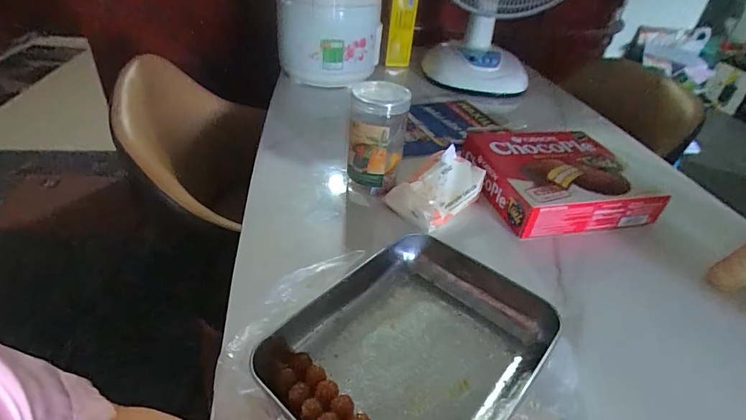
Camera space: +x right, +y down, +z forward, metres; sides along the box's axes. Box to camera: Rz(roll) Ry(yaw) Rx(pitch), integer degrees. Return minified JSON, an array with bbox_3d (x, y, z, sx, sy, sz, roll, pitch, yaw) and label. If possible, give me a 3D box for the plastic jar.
[{"bbox_3d":[0.005,-0.103,0.609,0.080,0.151,0.082,4,37,-3],"label":"plastic jar"}]

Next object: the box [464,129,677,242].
[{"bbox_3d":[0.291,-0.060,0.675,0.243,0.061,0.235,-4,39,-15],"label":"box"}]

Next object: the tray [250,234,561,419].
[{"bbox_3d":[0.046,0.134,0.408,0.198,0.059,0.231,31,46,29],"label":"tray"}]

